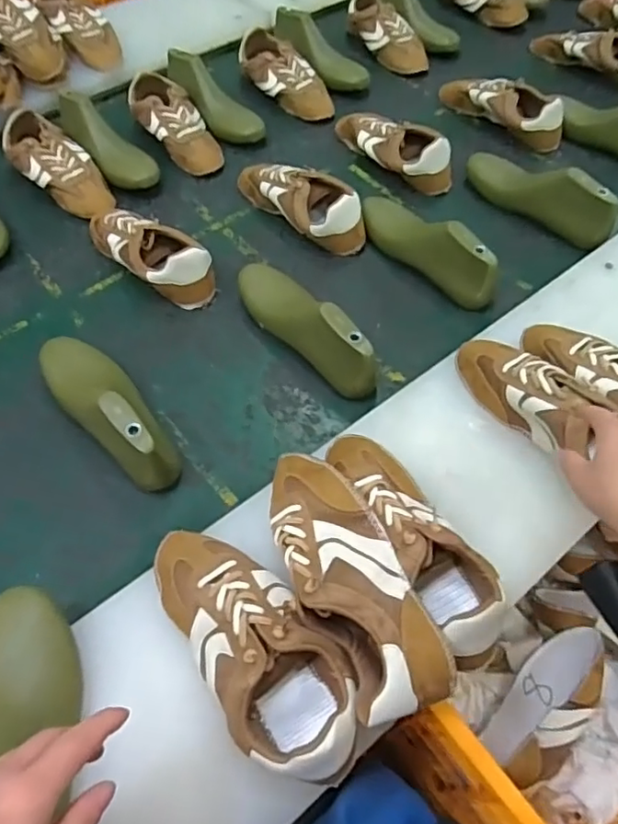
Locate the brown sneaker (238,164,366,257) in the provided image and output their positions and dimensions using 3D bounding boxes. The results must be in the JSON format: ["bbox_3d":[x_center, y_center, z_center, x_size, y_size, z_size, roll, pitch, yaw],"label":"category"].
[{"bbox_3d":[-0.017,-0.325,0.874,0.081,0.071,0.242,-39,67,-22],"label":"brown sneaker"}]

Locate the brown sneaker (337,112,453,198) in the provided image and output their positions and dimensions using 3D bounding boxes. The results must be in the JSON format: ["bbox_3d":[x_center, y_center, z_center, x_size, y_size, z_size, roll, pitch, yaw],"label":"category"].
[{"bbox_3d":[0.139,-0.448,0.957,0.084,0.068,0.245,-32,64,-19],"label":"brown sneaker"}]

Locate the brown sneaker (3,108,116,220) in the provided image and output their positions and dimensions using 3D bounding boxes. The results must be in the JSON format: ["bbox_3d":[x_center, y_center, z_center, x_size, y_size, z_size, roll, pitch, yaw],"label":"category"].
[{"bbox_3d":[-0.400,-0.391,0.918,0.099,0.068,0.233,-40,67,-22],"label":"brown sneaker"}]

